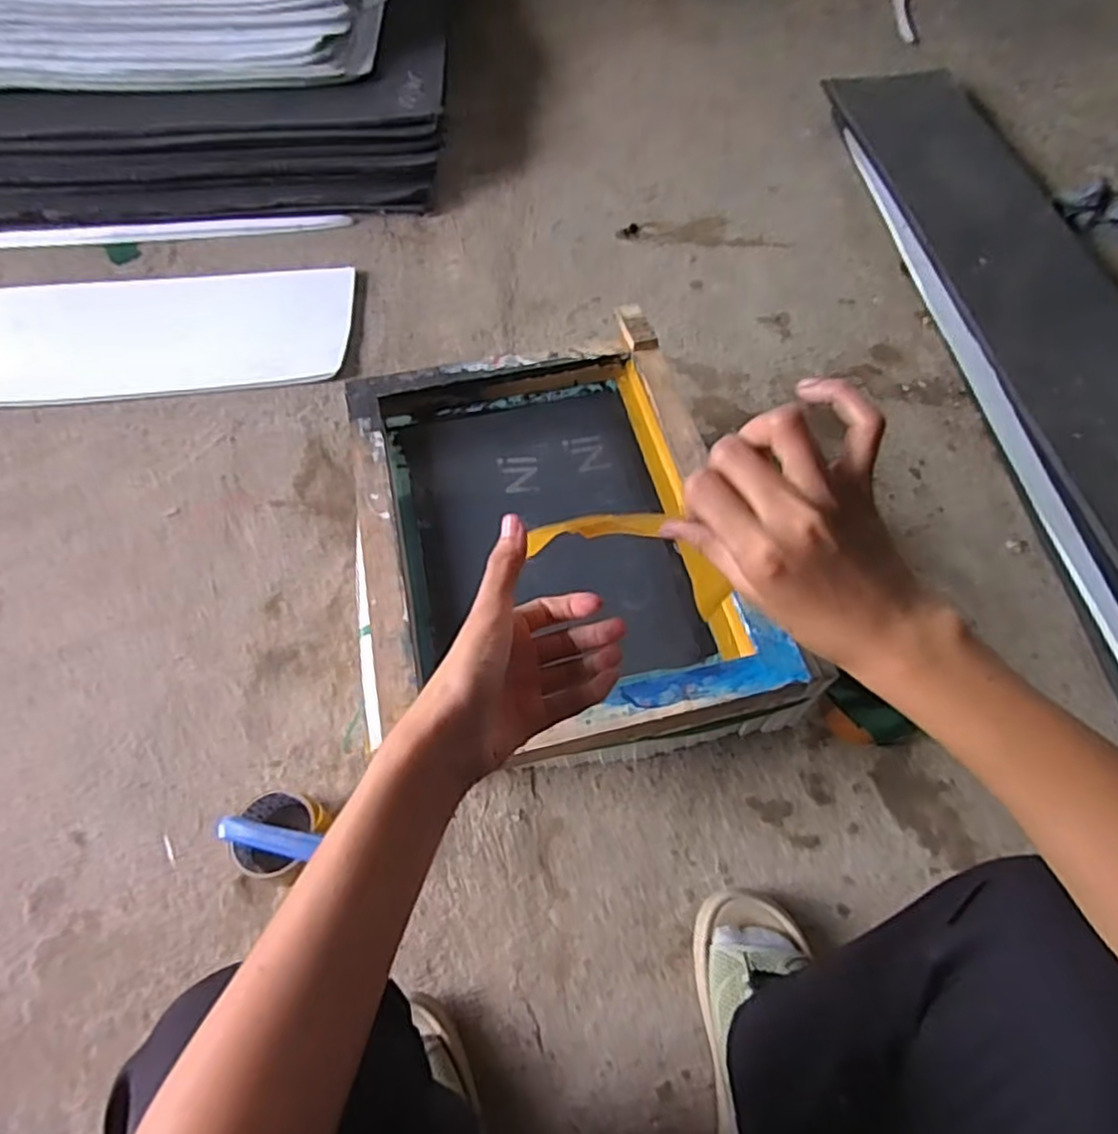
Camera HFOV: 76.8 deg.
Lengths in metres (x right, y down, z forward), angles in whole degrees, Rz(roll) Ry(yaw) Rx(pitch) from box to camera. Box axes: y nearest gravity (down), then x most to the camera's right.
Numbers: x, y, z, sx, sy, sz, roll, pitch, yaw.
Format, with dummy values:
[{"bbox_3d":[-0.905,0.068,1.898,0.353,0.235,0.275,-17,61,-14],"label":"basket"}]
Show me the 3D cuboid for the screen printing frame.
[{"bbox_3d":[-0.011,-0.044,0.719,0.359,0.055,0.465,-12,58,-6],"label":"screen printing frame"}]

